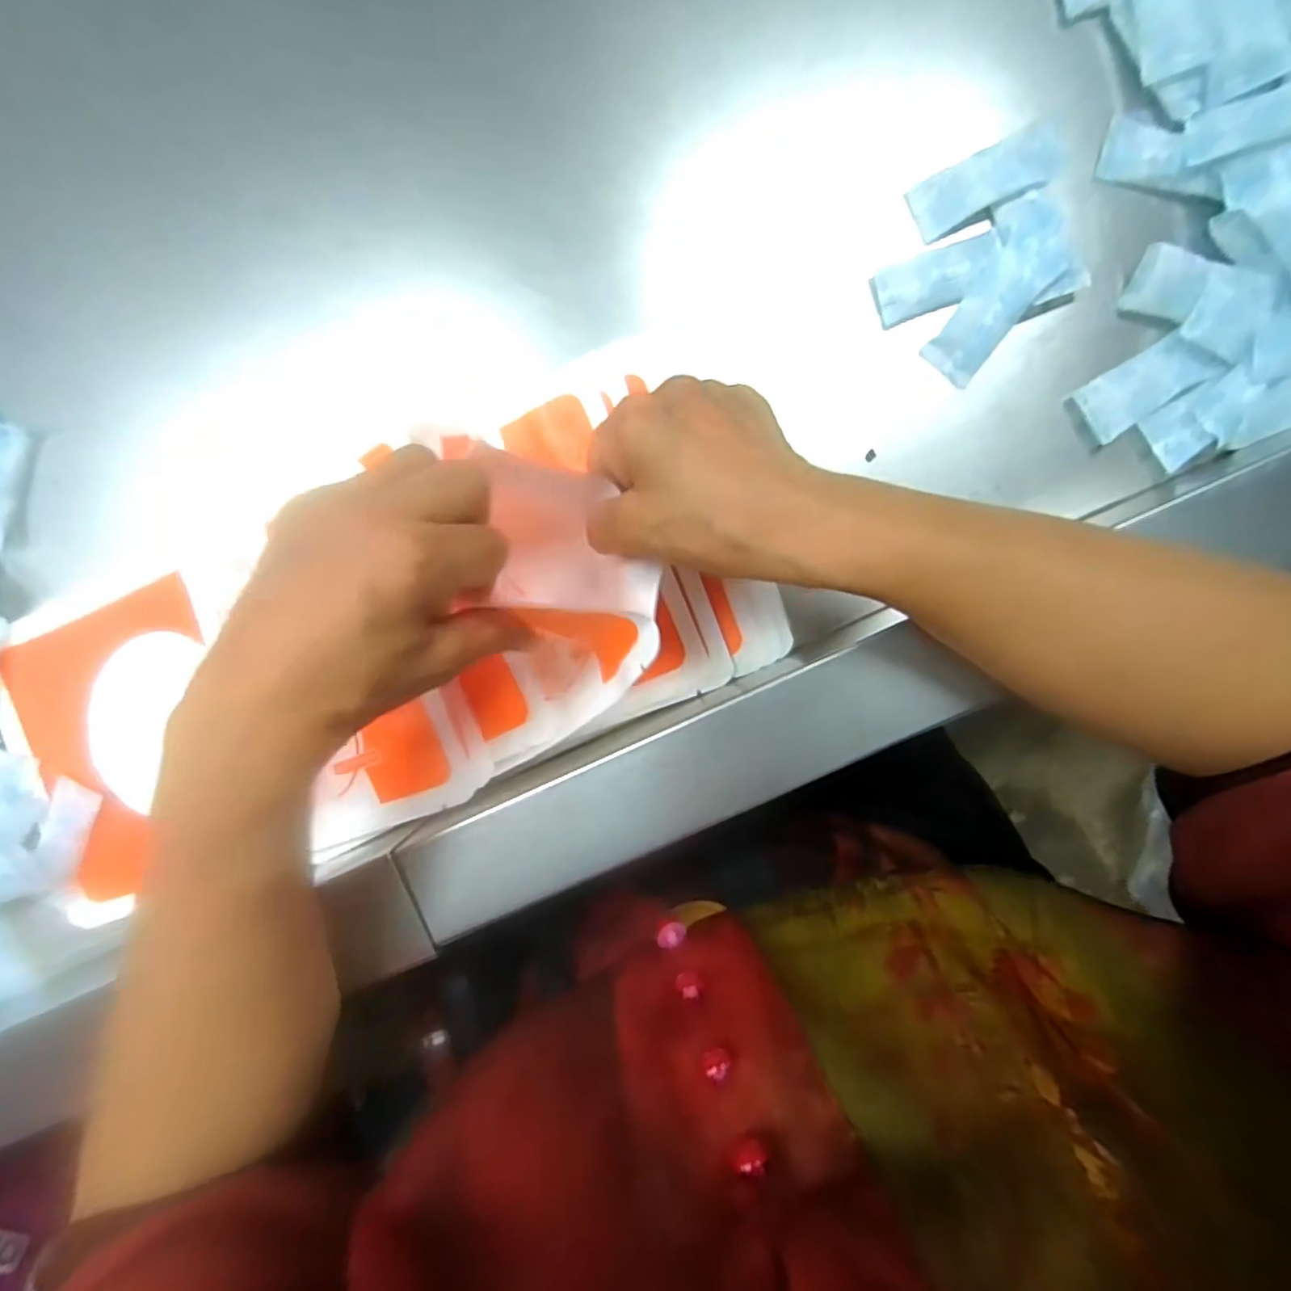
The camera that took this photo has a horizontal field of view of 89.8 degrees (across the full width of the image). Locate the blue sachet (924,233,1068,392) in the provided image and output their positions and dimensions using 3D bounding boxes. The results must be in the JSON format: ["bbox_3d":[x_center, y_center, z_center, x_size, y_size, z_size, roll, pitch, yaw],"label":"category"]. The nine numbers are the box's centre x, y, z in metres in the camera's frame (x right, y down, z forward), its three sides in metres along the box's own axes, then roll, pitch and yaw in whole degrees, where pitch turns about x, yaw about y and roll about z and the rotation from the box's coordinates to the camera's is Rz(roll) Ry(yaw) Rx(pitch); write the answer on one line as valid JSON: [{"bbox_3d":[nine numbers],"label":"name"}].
[{"bbox_3d":[0.165,-0.160,0.310,0.029,0.013,0.064,36,109,1],"label":"blue sachet"}]

